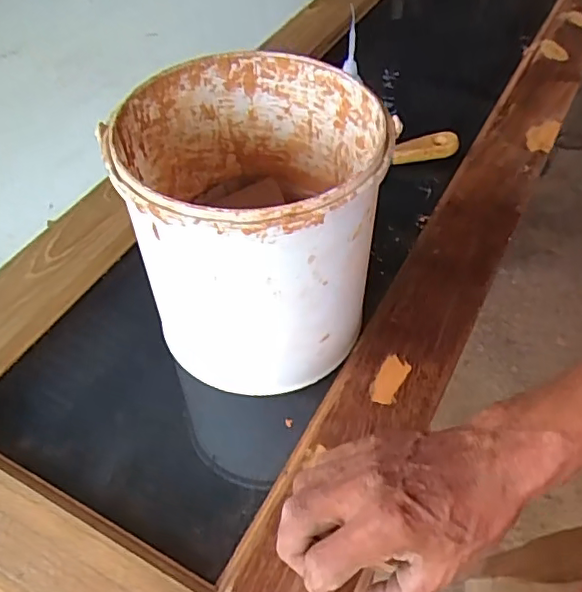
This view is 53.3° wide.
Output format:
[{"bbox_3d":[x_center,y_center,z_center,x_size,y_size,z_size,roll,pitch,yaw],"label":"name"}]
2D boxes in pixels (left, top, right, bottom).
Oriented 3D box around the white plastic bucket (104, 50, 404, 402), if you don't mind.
[{"bbox_3d":[-0.025,-0.054,0.438,0.172,0.182,0.178,-1,51,1],"label":"white plastic bucket"}]

